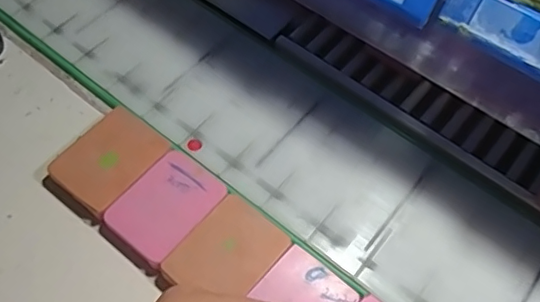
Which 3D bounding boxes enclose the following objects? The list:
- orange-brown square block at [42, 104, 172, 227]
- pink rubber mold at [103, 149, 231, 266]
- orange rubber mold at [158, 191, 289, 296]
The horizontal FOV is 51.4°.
[{"bbox_3d":[-0.114,0.008,0.392,0.056,0.015,0.077,34,66,16],"label":"orange-brown square block"},{"bbox_3d":[-0.068,0.036,0.374,0.054,0.011,0.070,36,66,17],"label":"pink rubber mold"},{"bbox_3d":[-0.028,0.068,0.357,0.053,0.012,0.072,35,66,17],"label":"orange rubber mold"}]

